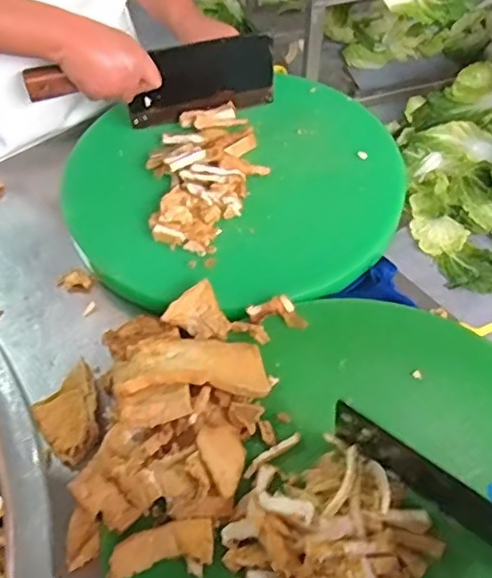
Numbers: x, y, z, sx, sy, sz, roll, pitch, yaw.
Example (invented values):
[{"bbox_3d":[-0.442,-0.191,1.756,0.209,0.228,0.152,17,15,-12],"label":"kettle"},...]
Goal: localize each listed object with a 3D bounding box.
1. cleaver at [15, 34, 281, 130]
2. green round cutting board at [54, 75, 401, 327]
[{"bbox_3d":[-0.108,-0.251,0.750,0.293,0.098,0.038,-19,55,-10],"label":"cleaver"},{"bbox_3d":[-0.006,-0.118,0.706,0.381,0.034,0.332,-15,55,-7],"label":"green round cutting board"}]

